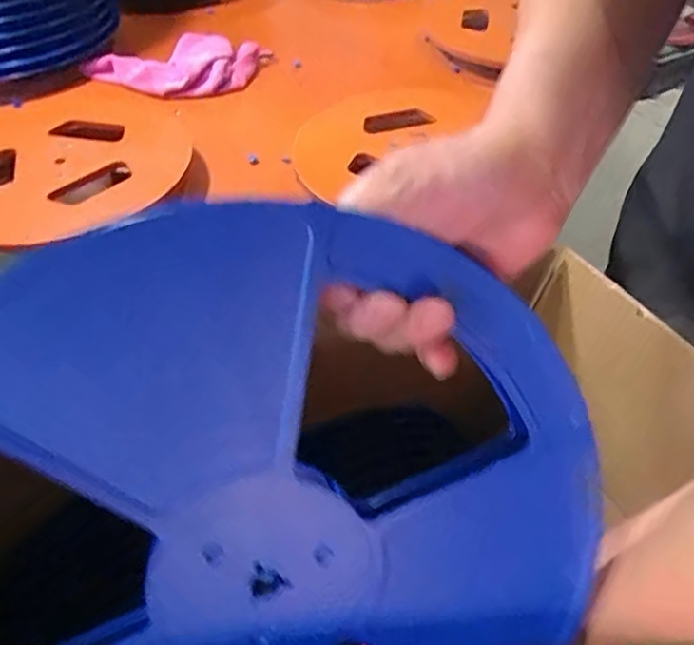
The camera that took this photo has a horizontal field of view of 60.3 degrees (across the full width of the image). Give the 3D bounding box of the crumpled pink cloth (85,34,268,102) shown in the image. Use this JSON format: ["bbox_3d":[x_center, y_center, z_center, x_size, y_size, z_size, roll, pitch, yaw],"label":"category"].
[{"bbox_3d":[-0.242,-0.359,0.845,0.245,0.034,0.149,0,48,0],"label":"crumpled pink cloth"}]

